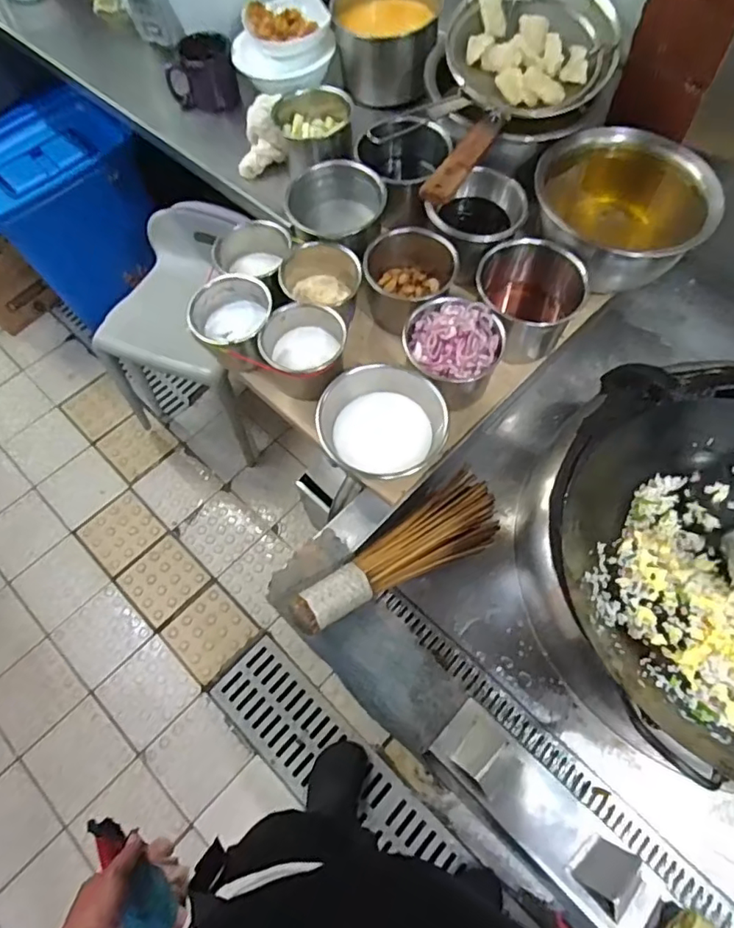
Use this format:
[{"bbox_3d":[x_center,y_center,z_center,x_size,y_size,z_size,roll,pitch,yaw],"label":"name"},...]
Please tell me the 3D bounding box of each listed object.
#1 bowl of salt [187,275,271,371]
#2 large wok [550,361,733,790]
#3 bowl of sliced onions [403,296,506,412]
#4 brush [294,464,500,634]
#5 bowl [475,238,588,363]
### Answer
[{"bbox_3d":[-0.197,-0.206,0.829,0.113,0.100,0.109,-1,65,2],"label":"bowl of salt"},{"bbox_3d":[0.437,0.100,0.640,0.411,0.106,0.483,10,65,4],"label":"large wok"},{"bbox_3d":[0.117,-0.158,0.787,0.135,0.087,0.136,-1,65,2],"label":"bowl of sliced onions"},{"bbox_3d":[0.046,0.111,0.689,0.296,0.055,0.087,-35,69,-13],"label":"brush"},{"bbox_3d":[0.228,-0.232,0.812,0.143,0.134,0.114,20,68,11],"label":"bowl"}]

